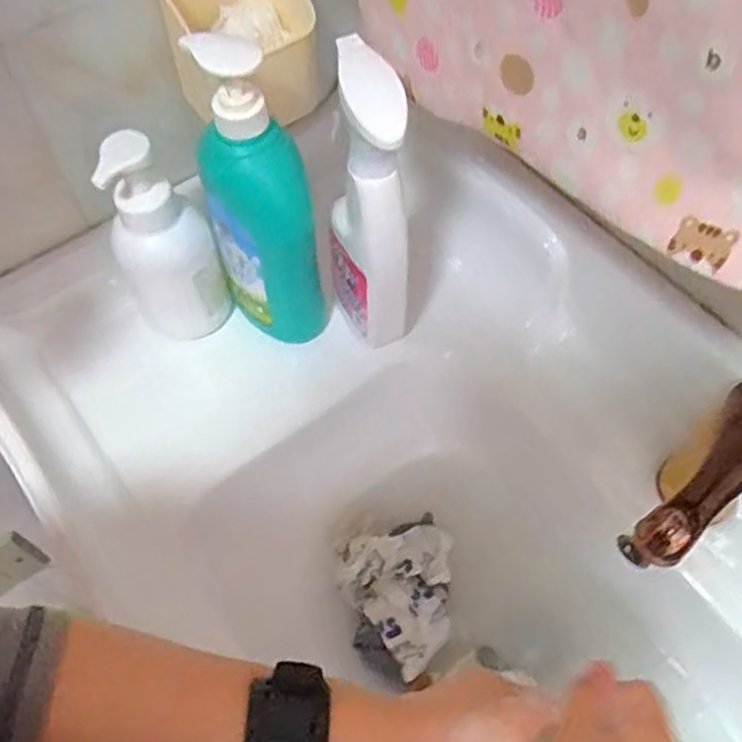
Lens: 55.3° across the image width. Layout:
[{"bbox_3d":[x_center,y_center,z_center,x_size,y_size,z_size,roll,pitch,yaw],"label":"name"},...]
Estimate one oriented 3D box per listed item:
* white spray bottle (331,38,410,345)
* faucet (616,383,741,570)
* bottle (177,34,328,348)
[{"bbox_3d":[-0.005,-0.116,0.539,0.059,0.247,0.080,-8,60,-3],"label":"white spray bottle"},{"bbox_3d":[0.214,0.053,0.416,0.156,0.086,0.057,-38,65,-19],"label":"faucet"},{"bbox_3d":[-0.085,-0.121,0.545,0.079,0.269,0.055,-18,61,-9],"label":"bottle"}]

